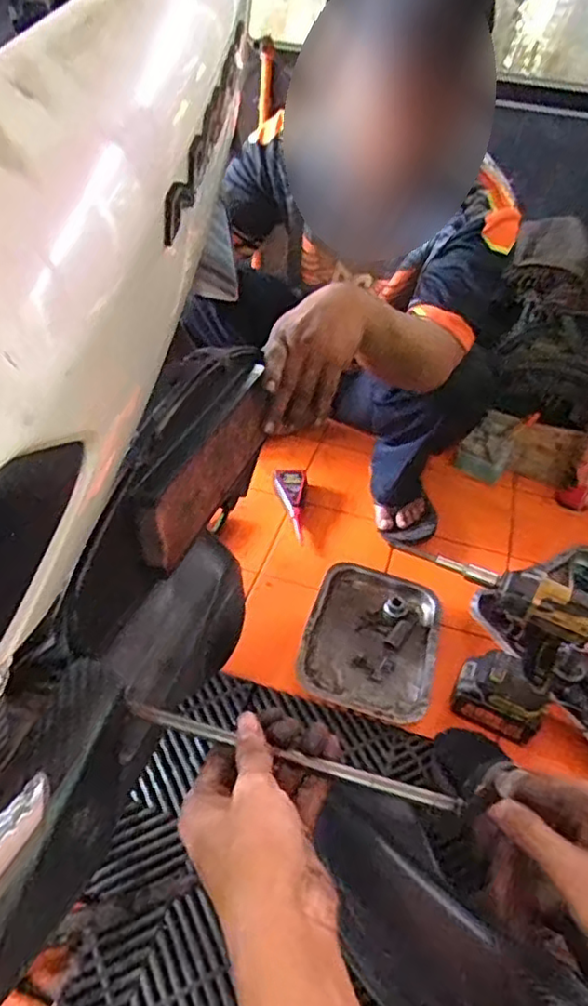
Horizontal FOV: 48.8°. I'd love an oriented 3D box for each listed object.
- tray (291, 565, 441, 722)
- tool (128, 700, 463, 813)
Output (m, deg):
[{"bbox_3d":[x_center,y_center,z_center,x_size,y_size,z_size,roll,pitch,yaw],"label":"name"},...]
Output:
[{"bbox_3d":[0.116,0.197,0.962,0.187,0.031,0.254,16,43,9],"label":"tray"},{"bbox_3d":[-0.004,0.157,0.403,0.212,0.008,0.010,14,43,11],"label":"tool"}]

